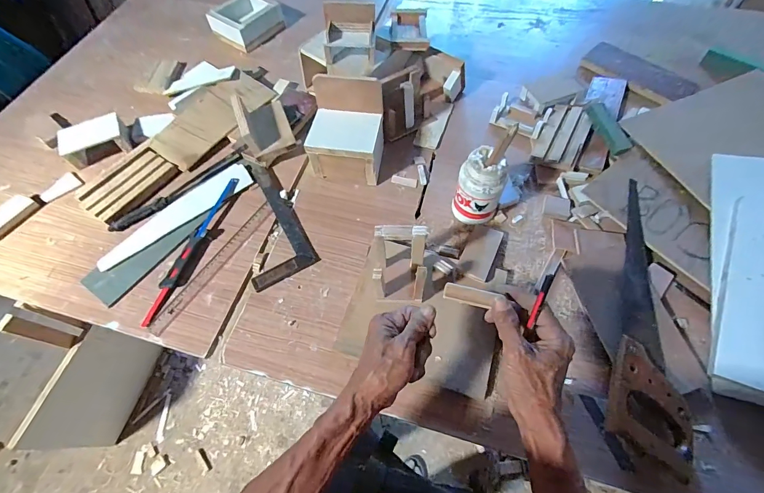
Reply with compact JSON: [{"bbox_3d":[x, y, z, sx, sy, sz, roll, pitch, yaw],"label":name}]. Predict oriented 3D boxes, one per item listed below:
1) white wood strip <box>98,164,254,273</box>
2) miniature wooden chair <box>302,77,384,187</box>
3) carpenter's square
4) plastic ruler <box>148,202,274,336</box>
[{"bbox_3d":[-0.391,-0.065,0.679,0.299,0.005,0.069,-38,68,-17],"label":"white wood strip"},{"bbox_3d":[-0.069,-0.217,0.684,0.132,0.135,0.138,6,63,4],"label":"miniature wooden chair"},{"bbox_3d":[-0.227,-0.058,0.677,0.116,0.010,0.282,-26,65,-11],"label":"carpenter's square"},{"bbox_3d":[-0.296,0.031,0.636,0.027,0.006,0.286,30,67,12],"label":"plastic ruler"}]

